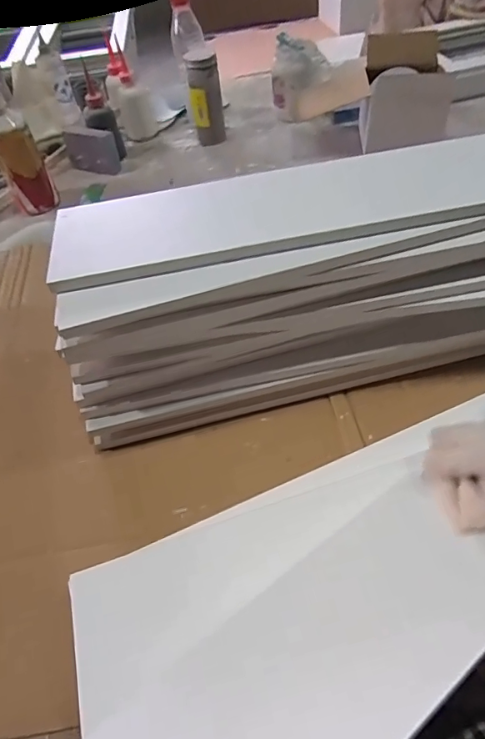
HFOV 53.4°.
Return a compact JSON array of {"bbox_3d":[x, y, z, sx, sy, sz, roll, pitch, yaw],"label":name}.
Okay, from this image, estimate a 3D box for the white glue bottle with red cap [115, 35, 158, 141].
[{"bbox_3d":[-0.217,-0.547,0.956,0.069,0.161,0.065,-15,50,-7],"label":"white glue bottle with red cap"}]

